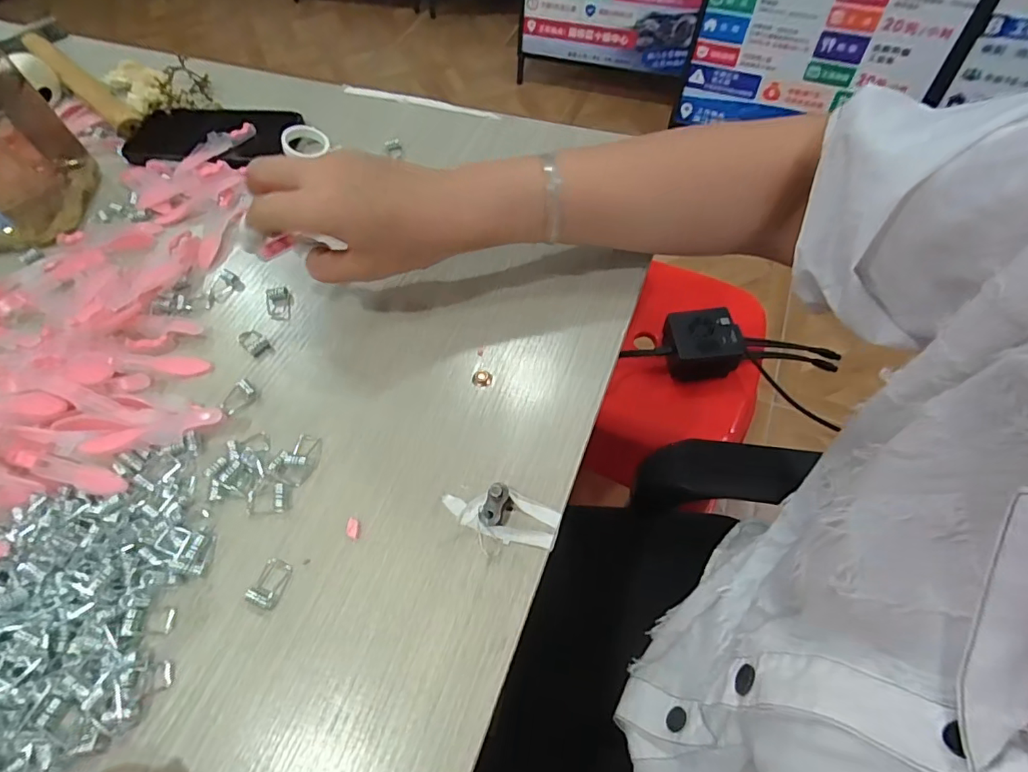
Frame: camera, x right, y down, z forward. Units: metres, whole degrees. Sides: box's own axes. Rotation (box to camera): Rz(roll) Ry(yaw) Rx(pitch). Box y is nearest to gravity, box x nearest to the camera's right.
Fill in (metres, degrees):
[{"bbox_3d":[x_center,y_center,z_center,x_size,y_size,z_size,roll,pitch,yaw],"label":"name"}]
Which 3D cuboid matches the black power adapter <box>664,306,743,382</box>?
[{"bbox_3d":[0.233,-0.051,0.628,0.085,0.061,0.071,-10,59,-2],"label":"black power adapter"}]

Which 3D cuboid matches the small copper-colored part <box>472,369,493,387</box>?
[{"bbox_3d":[-0.020,-0.006,0.319,0.012,0.004,0.012,-2,60,3],"label":"small copper-colored part"}]

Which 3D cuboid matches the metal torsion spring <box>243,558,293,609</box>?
[{"bbox_3d":[-0.127,0.101,0.261,0.016,0.007,0.023,15,62,12],"label":"metal torsion spring"}]

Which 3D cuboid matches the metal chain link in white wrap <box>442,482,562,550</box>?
[{"bbox_3d":[-0.007,0.066,0.268,0.061,0.014,0.026,21,64,15],"label":"metal chain link in white wrap"}]

